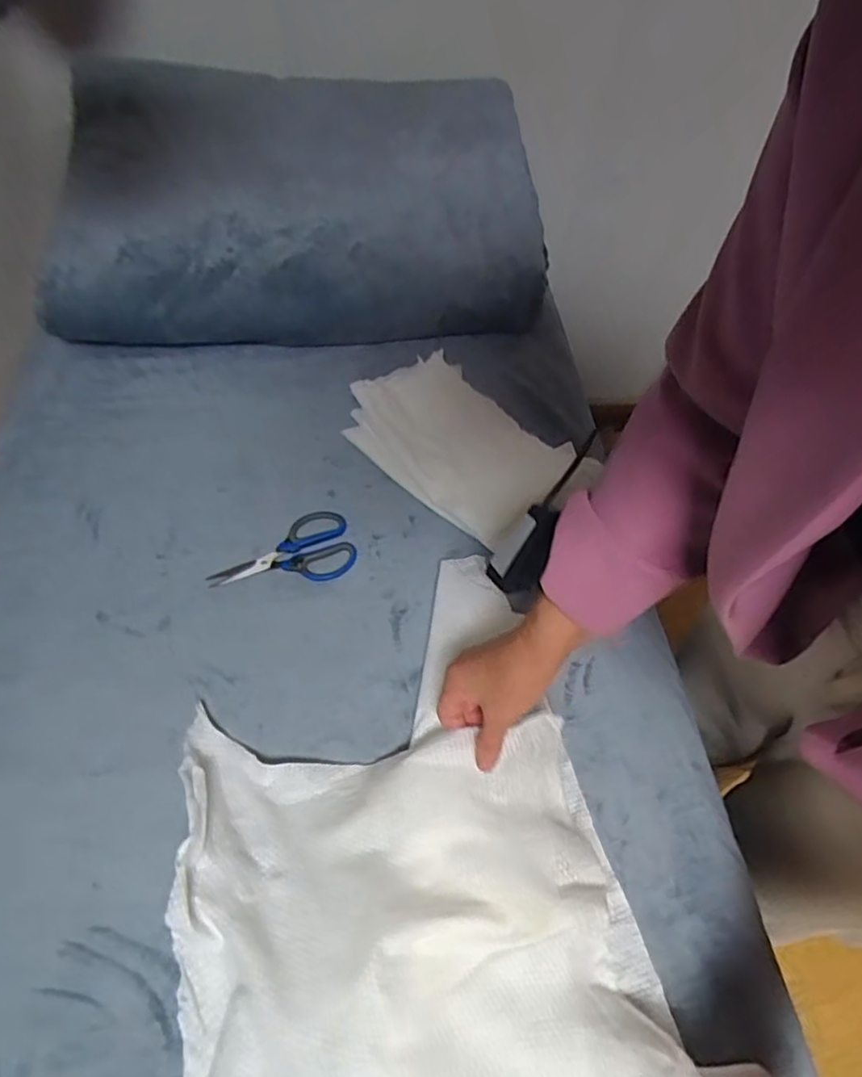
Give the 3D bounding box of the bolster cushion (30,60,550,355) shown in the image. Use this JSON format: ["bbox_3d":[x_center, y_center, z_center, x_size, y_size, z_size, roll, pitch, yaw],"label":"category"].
[{"bbox_3d":[-0.158,-0.432,0.812,0.586,0.206,0.350,-6,59,-6],"label":"bolster cushion"}]

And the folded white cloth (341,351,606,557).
[{"bbox_3d":[0.029,-0.109,0.701,0.156,0.033,0.242,-36,67,-22],"label":"folded white cloth"}]

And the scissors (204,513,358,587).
[{"bbox_3d":[-0.154,0.017,0.644,0.143,0.007,0.075,-14,61,-11],"label":"scissors"}]

